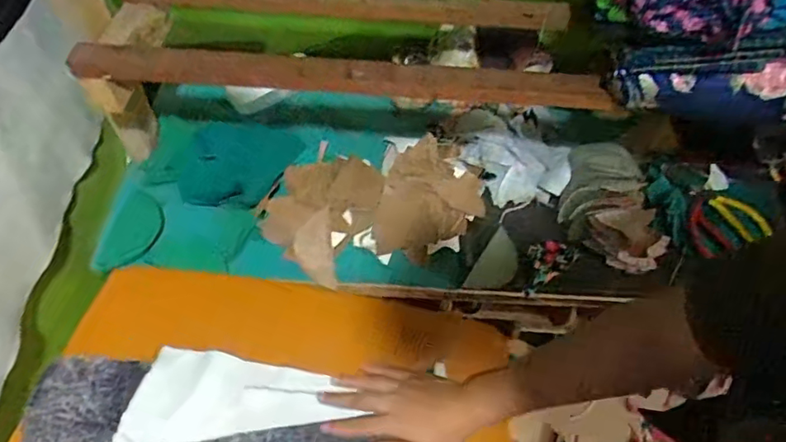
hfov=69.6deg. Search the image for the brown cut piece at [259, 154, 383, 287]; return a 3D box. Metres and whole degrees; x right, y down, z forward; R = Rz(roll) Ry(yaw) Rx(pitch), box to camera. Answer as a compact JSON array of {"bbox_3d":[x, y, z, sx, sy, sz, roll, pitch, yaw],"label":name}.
[{"bbox_3d":[-0.098,-0.025,0.834,0.141,0.044,0.205,24,55,13],"label":"brown cut piece"}]

